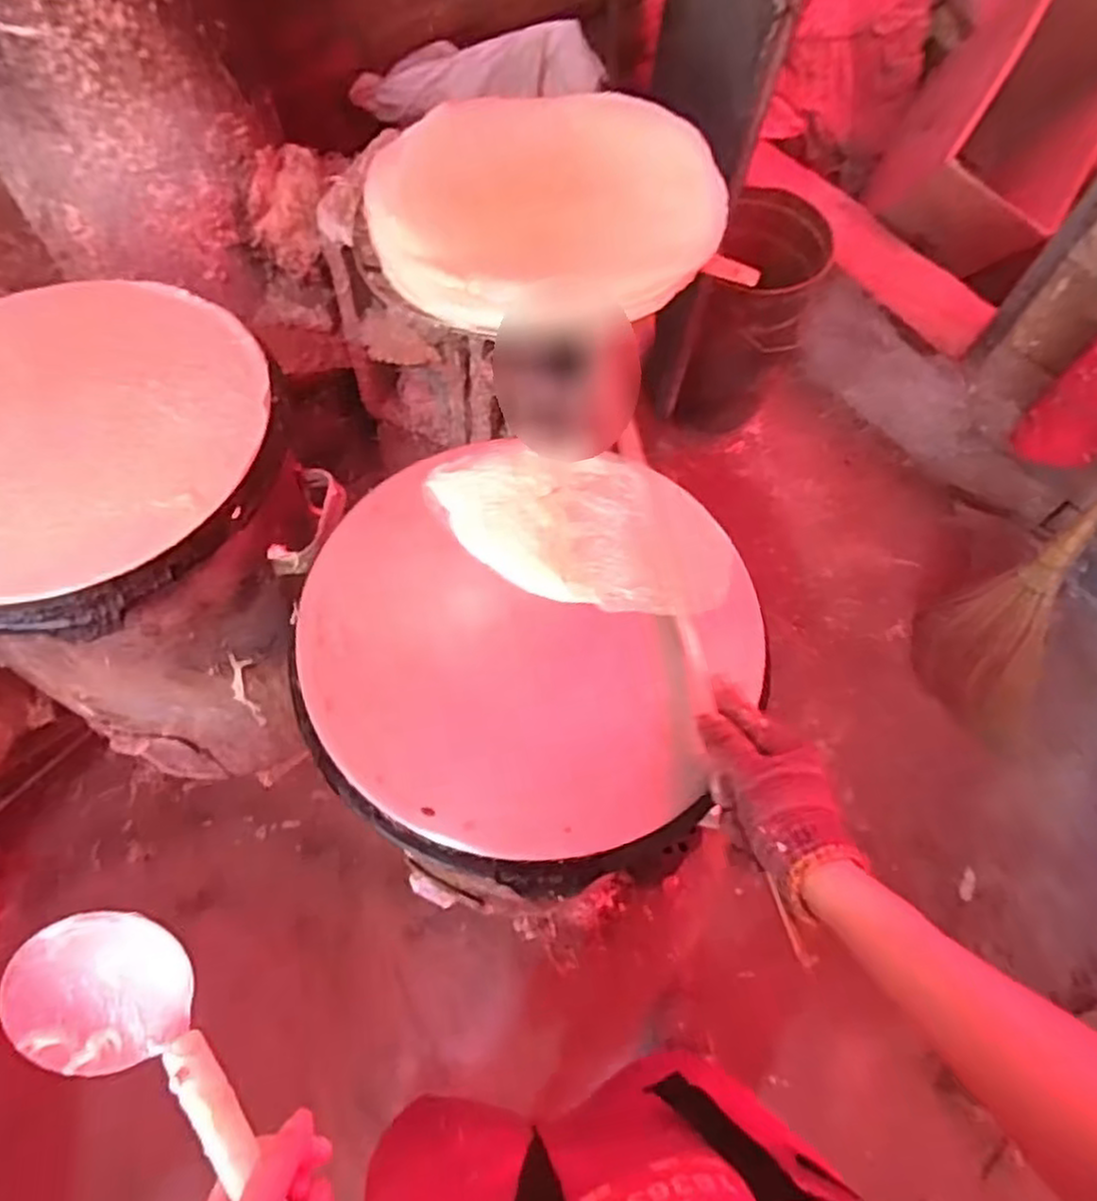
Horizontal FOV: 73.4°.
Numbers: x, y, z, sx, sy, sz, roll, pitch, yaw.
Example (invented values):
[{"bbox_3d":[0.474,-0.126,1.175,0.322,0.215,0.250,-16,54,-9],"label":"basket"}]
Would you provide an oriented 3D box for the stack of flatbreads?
[{"bbox_3d":[-0.005,-0.437,0.815,0.368,0.079,0.261,-5,63,-6],"label":"stack of flatbreads"}]

